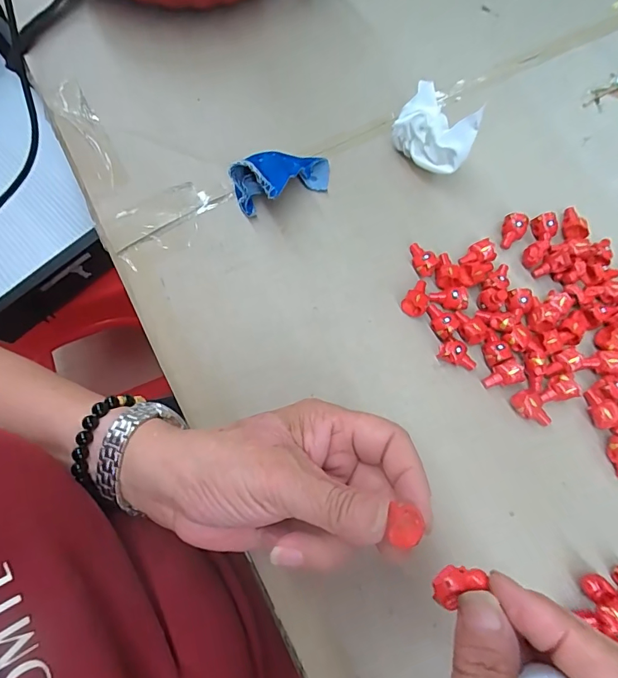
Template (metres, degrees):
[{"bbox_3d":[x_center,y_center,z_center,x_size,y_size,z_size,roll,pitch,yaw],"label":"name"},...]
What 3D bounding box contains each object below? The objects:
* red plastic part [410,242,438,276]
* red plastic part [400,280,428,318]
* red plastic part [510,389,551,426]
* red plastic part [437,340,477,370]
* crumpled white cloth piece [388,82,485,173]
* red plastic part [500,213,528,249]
[{"bbox_3d":[0.081,-0.057,0.309,0.013,0.014,0.025,-24,73,-7],"label":"red plastic part"},{"bbox_3d":[0.077,-0.029,0.302,0.016,0.012,0.027,33,76,11],"label":"red plastic part"},{"bbox_3d":[0.144,0.045,0.278,0.015,0.013,0.026,-42,76,-11],"label":"red plastic part"},{"bbox_3d":[0.101,0.011,0.290,0.025,0.013,0.013,23,74,8],"label":"red plastic part"},{"bbox_3d":[0.093,-0.152,0.320,0.061,0.051,0.039,43,78,13],"label":"crumpled white cloth piece"},{"bbox_3d":[0.148,-0.078,0.316,0.017,0.016,0.023,35,76,11],"label":"red plastic part"}]

